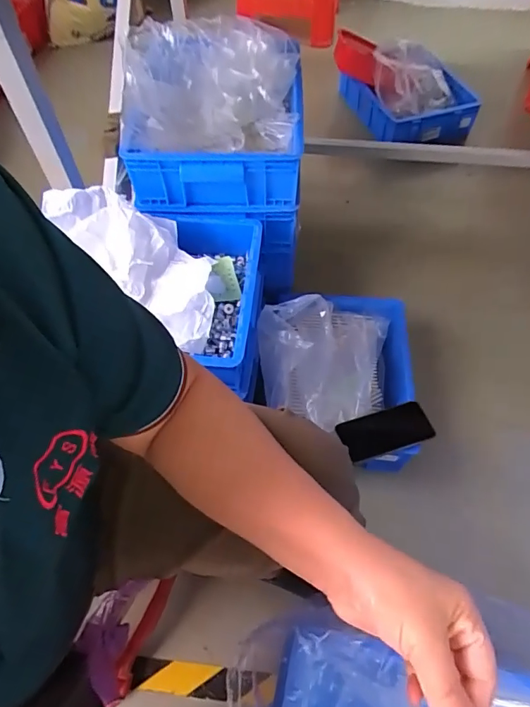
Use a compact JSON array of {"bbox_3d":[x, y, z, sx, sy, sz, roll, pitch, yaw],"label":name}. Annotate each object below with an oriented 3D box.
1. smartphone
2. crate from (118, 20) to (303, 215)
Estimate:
[{"bbox_3d":[0.211,0.134,0.774,0.158,0.014,0.076,-16,60,-9],"label":"smartphone"},{"bbox_3d":[-0.091,-0.437,0.824,0.314,0.158,0.349,2,59,2],"label":"crate"}]

